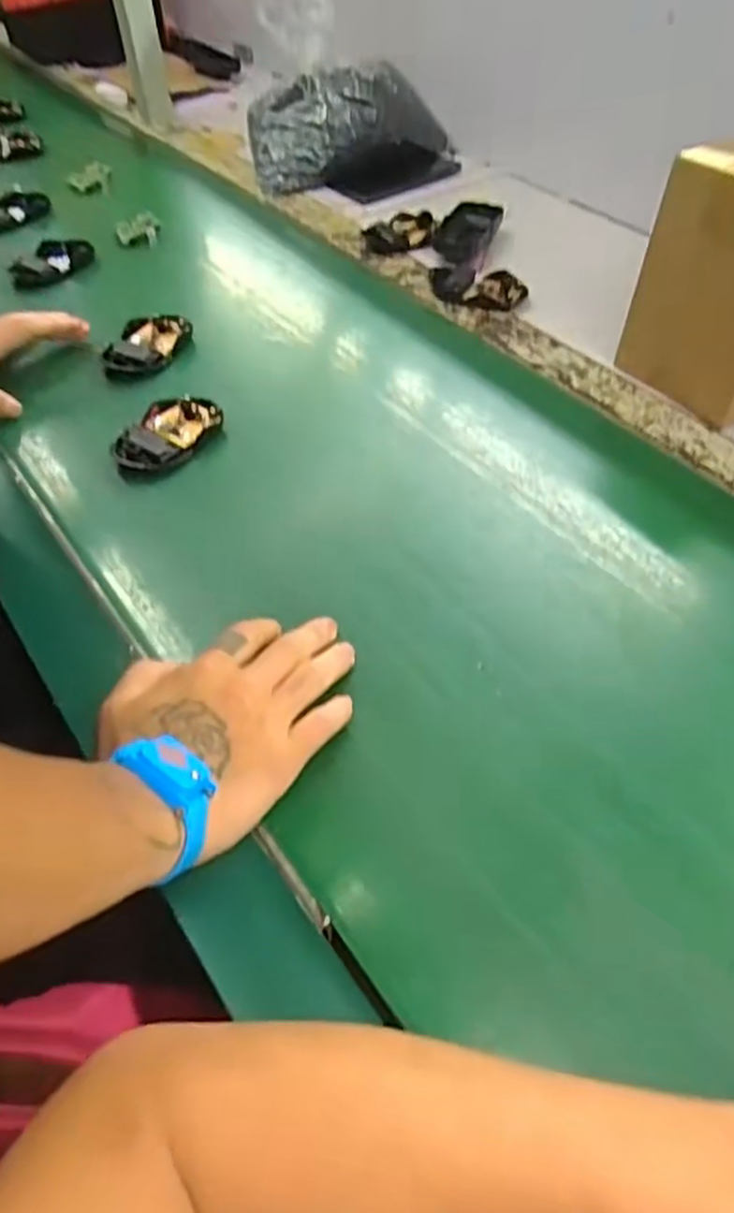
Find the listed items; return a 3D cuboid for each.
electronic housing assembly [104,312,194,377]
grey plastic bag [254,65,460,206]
[{"bbox_3d":[-0.200,-0.239,0.670,0.058,0.022,0.076,9,51,9],"label":"electronic housing assembly"},{"bbox_3d":[-0.012,-0.577,0.885,0.250,0.098,0.132,-8,50,-5],"label":"grey plastic bag"}]

